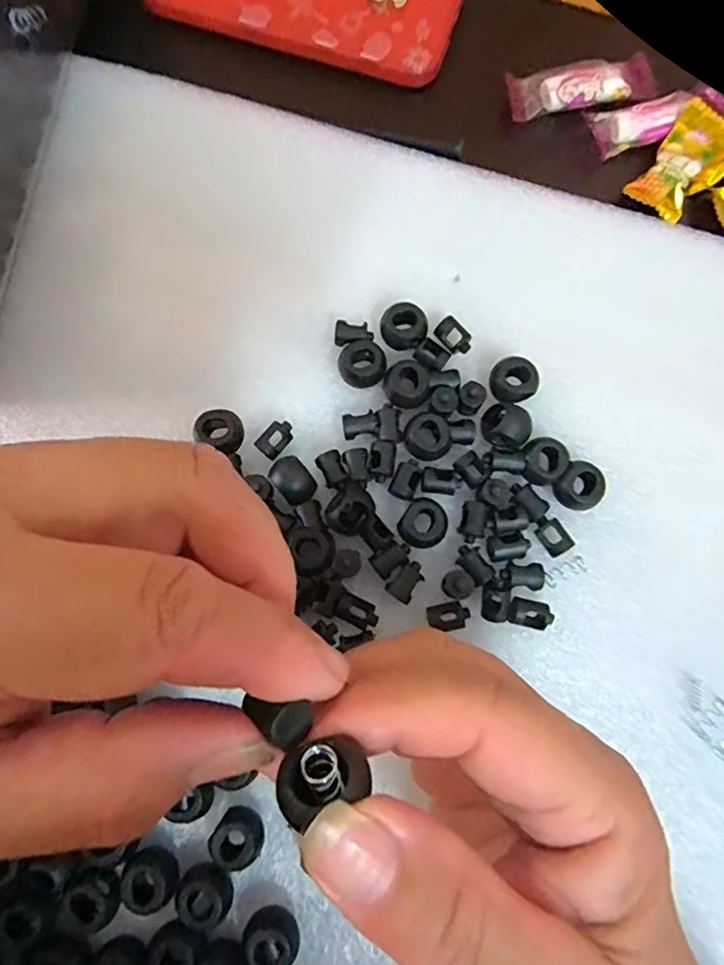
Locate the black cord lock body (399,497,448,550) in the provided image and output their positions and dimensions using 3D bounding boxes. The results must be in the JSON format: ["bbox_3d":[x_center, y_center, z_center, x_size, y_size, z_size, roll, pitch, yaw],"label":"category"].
[{"bbox_3d":[0.022,0.015,0.199,0.016,0.007,0.018,35,81,5],"label":"black cord lock body"}]

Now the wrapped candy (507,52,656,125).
[{"bbox_3d":[0.097,-0.174,0.245,0.066,0.007,0.019,-11,80,-3],"label":"wrapped candy"}]

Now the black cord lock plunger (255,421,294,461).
[{"bbox_3d":[-0.032,-0.016,0.209,0.010,0.008,0.015,42,82,6],"label":"black cord lock plunger"}]

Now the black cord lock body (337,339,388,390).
[{"bbox_3d":[0.000,-0.045,0.213,0.018,0.015,0.016,-3,80,-2],"label":"black cord lock body"}]

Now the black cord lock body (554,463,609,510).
[{"bbox_3d":[0.080,0.002,0.206,0.016,0.012,0.017,0,80,-1],"label":"black cord lock body"}]

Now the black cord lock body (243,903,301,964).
[{"bbox_3d":[-0.029,0.145,0.178,0.013,0.012,0.017,-42,83,-8],"label":"black cord lock body"}]

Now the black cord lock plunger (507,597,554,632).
[{"bbox_3d":[0.060,0.047,0.199,0.015,0.008,0.010,14,80,1],"label":"black cord lock plunger"}]

